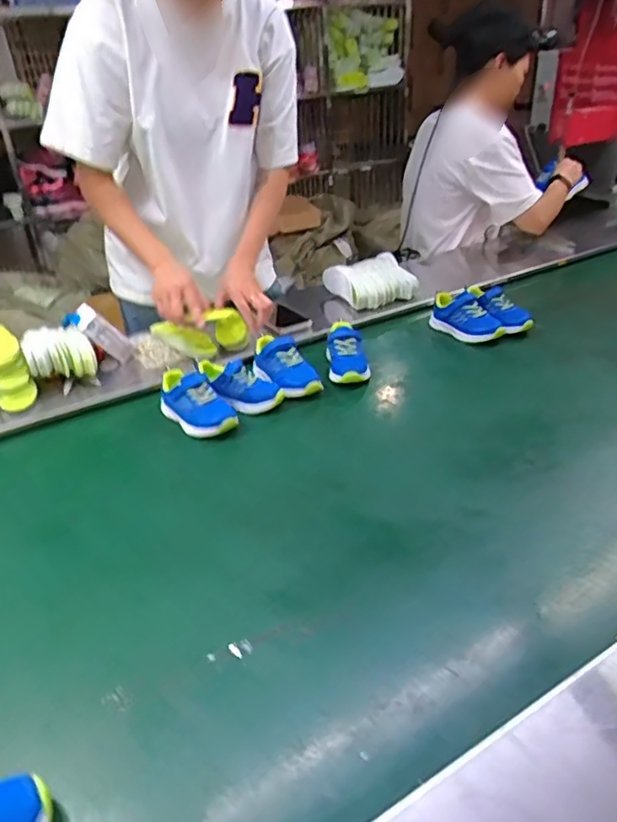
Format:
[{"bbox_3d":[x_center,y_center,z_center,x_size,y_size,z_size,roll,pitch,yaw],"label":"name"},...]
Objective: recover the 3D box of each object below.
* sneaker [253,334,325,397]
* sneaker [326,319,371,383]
[{"bbox_3d":[-0.043,-0.082,1.055,0.068,0.081,0.139,-25,36,-32],"label":"sneaker"},{"bbox_3d":[0.073,-0.105,1.091,0.072,0.078,0.125,-5,30,-1],"label":"sneaker"}]

